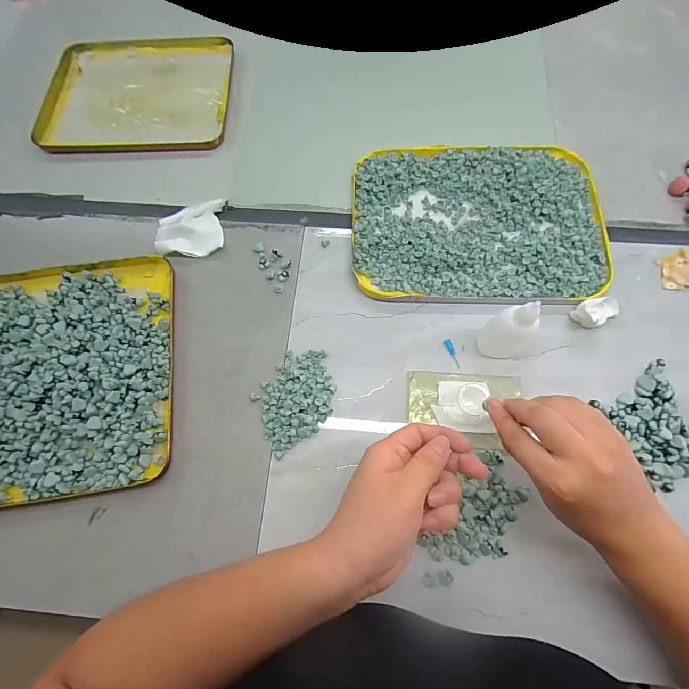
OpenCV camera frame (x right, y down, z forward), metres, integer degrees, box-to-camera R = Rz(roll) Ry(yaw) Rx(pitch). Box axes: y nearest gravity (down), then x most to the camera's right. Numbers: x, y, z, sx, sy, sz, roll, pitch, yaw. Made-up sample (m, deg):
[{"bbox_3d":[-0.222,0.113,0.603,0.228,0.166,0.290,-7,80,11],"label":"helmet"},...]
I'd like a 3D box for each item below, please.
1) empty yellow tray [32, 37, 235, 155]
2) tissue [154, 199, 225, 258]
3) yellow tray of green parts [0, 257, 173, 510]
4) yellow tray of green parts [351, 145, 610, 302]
[{"bbox_3d":[-0.277,-0.344,0.504,0.238,0.018,0.203,-2,68,1],"label":"empty yellow tray"},{"bbox_3d":[-0.178,-0.133,0.427,0.073,0.012,0.072,-7,68,-1],"label":"tissue"},{"bbox_3d":[-0.290,0.025,0.363,0.236,0.029,0.239,-7,68,-1],"label":"yellow tray of green parts"},{"bbox_3d":[0.147,-0.139,0.416,0.269,0.026,0.203,3,68,3],"label":"yellow tray of green parts"}]

